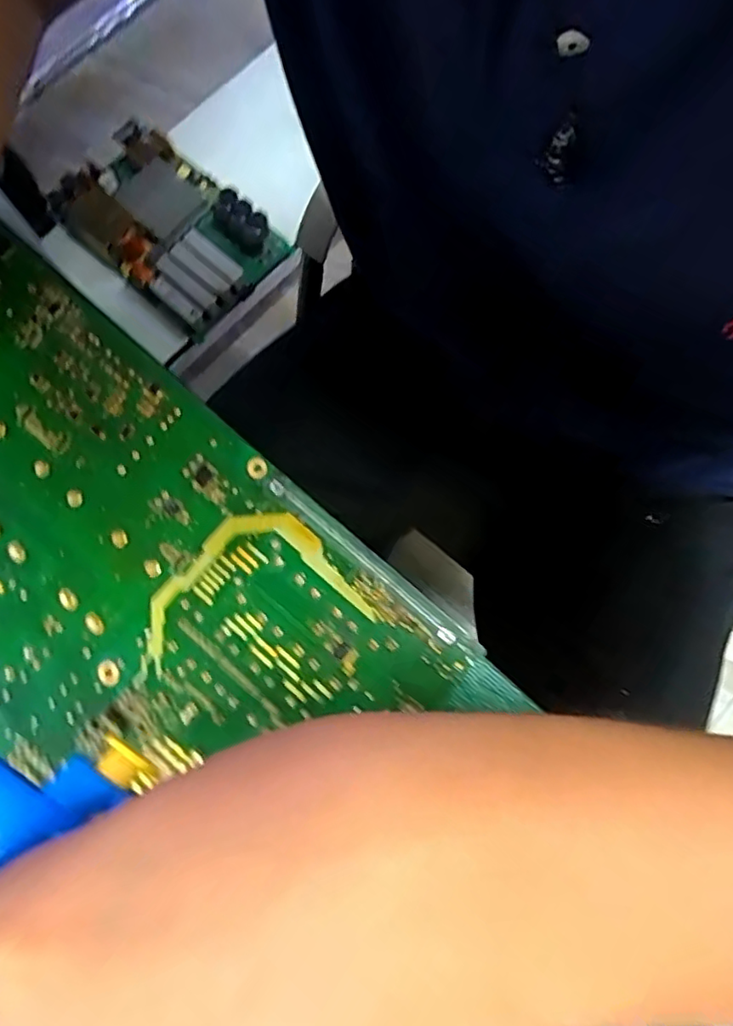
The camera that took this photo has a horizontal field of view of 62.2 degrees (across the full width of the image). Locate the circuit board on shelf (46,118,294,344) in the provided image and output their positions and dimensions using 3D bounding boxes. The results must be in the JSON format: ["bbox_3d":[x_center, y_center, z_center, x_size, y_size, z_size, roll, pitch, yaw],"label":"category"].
[{"bbox_3d":[-0.317,-0.452,0.947,0.327,0.049,0.209,40,82,7],"label":"circuit board on shelf"}]

